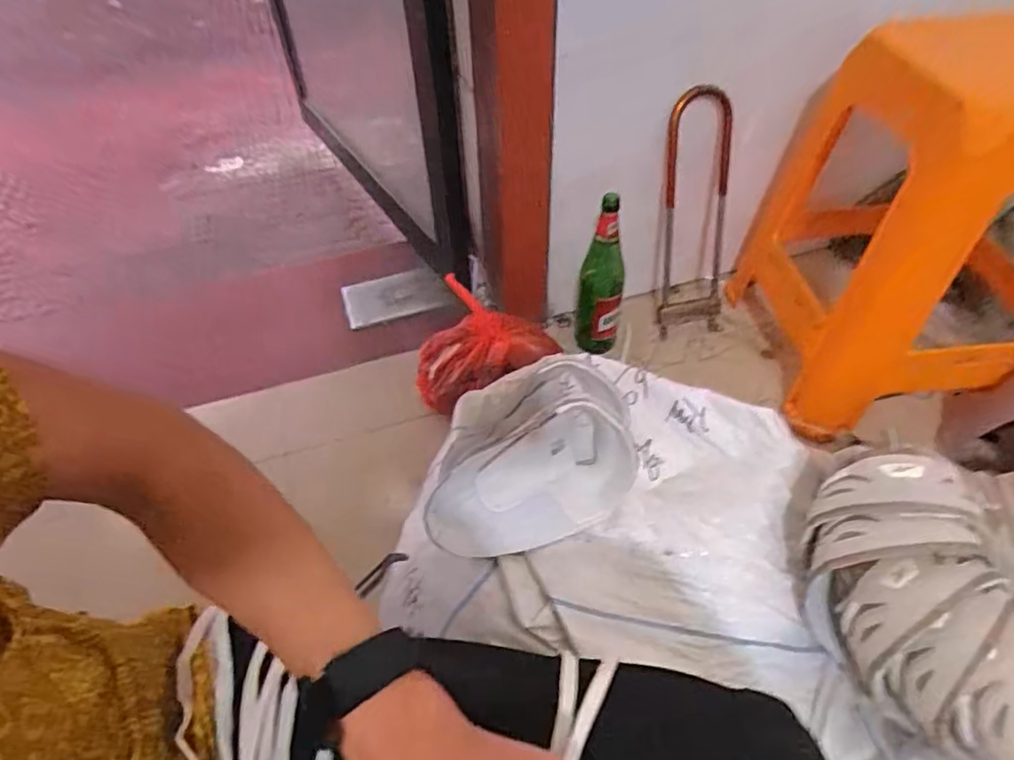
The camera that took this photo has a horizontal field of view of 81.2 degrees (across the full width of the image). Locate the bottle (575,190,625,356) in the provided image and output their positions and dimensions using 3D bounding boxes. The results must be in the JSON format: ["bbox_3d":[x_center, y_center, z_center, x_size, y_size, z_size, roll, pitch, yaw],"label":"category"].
[{"bbox_3d":[0.145,-0.155,0.911,0.068,0.270,0.064,6,49,8],"label":"bottle"}]

